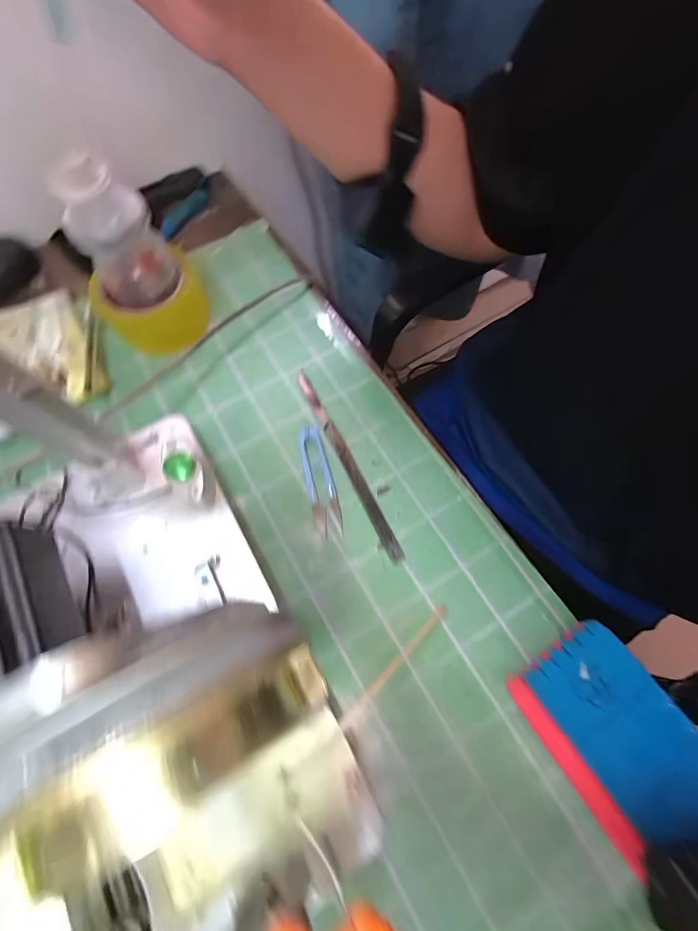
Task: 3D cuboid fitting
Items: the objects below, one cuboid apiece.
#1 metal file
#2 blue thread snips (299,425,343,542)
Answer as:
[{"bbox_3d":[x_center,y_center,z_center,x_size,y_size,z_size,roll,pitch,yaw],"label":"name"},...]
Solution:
[{"bbox_3d":[-0.004,-0.005,0.349,0.014,0.007,0.196,-26,70,-9],"label":"metal file"},{"bbox_3d":[-0.026,0.012,0.341,0.025,0.007,0.100,-15,69,-5],"label":"blue thread snips"}]

